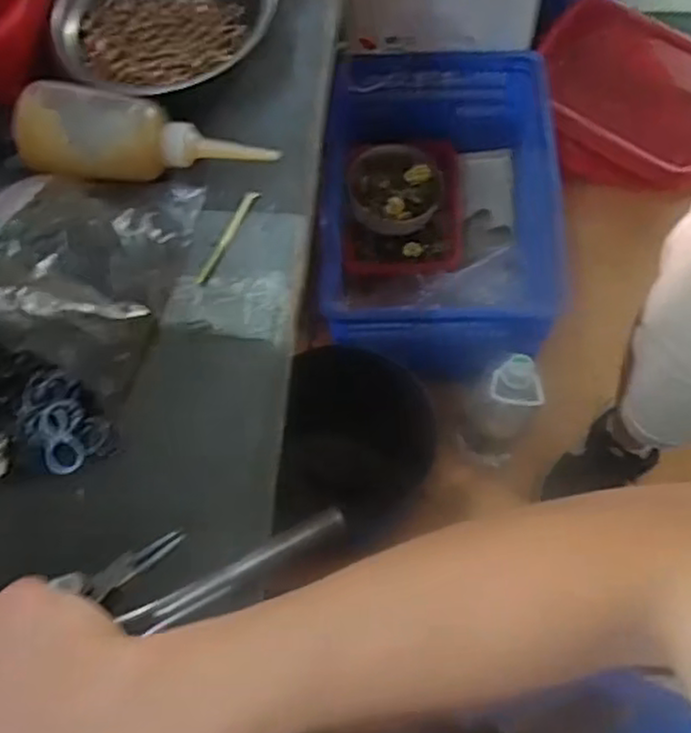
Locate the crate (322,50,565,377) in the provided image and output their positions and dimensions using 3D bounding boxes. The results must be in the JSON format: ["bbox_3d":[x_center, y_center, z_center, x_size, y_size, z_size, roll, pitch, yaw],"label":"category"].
[{"bbox_3d":[0.163,-0.243,1.223,0.347,0.236,0.518,4,68,5],"label":"crate"}]

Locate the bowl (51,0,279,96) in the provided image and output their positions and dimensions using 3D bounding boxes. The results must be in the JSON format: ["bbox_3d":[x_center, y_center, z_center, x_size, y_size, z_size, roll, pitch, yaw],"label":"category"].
[{"bbox_3d":[-0.140,-0.270,0.550,0.155,0.060,0.144,-1,68,3],"label":"bowl"}]

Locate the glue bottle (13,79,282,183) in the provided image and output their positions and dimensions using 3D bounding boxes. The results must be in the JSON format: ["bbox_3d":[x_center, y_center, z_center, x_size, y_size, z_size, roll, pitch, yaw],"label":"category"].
[{"bbox_3d":[-0.141,-0.152,0.511,0.174,0.057,0.058,10,69,7],"label":"glue bottle"}]

